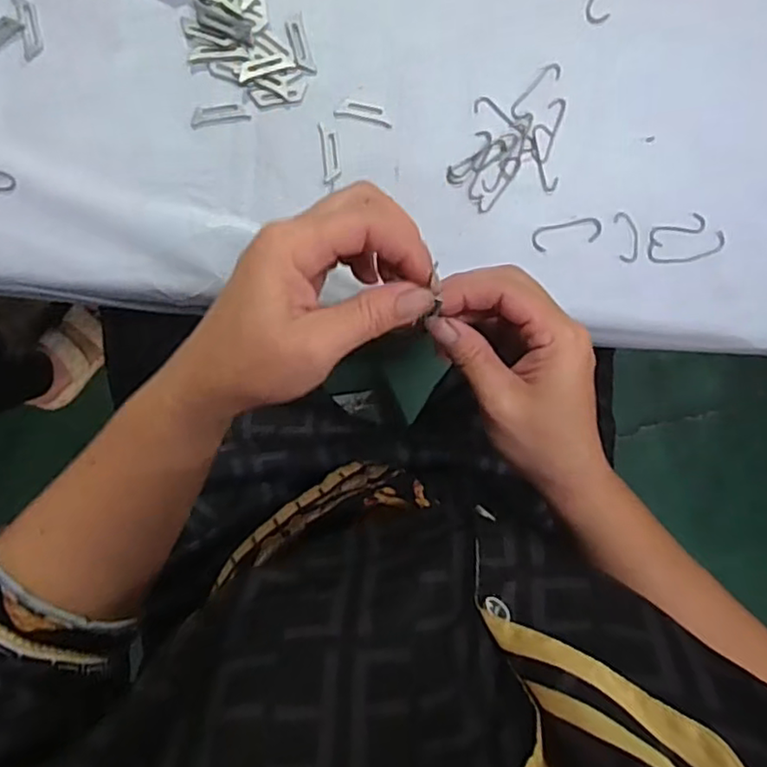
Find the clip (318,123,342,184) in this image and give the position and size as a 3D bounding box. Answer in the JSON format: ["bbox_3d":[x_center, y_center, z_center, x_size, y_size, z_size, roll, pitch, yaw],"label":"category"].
[{"bbox_3d":[-0.033,-0.144,0.399,0.012,0.004,0.035,-7,98,-3],"label":"clip"}]

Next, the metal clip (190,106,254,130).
[{"bbox_3d":[-0.100,-0.165,0.394,0.035,0.004,0.012,-10,98,-3],"label":"metal clip"}]

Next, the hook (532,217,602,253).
[{"bbox_3d":[0.120,-0.097,0.418,0.046,0.004,0.016,-10,98,-3],"label":"hook"}]

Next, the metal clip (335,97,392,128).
[{"bbox_3d":[-0.011,-0.169,0.399,0.035,0.004,0.011,11,96,-6],"label":"metal clip"}]

